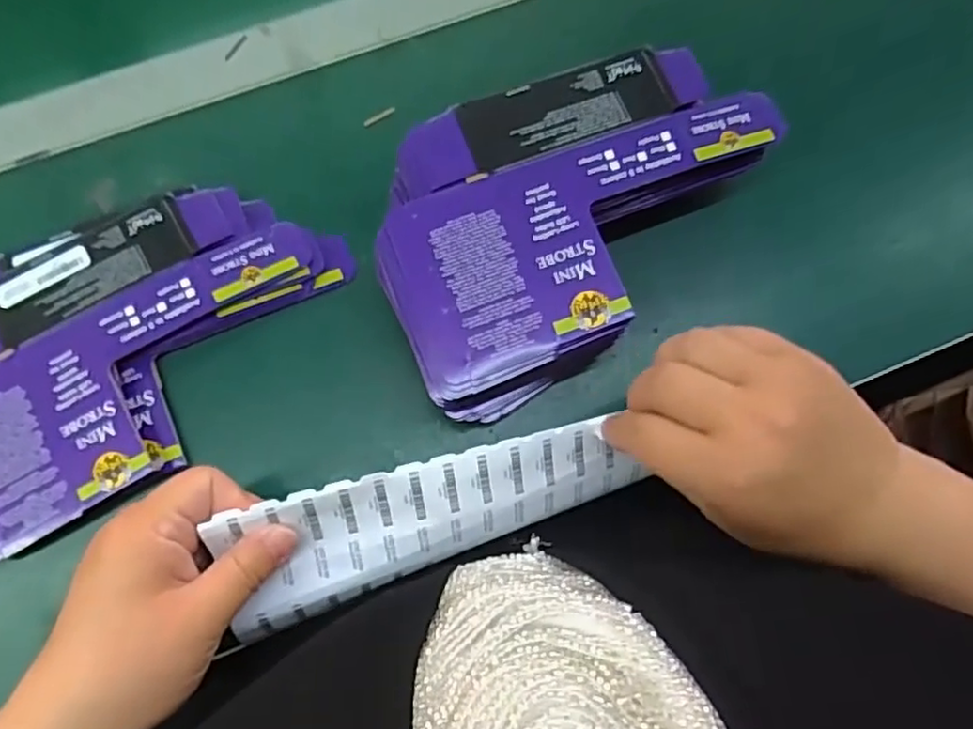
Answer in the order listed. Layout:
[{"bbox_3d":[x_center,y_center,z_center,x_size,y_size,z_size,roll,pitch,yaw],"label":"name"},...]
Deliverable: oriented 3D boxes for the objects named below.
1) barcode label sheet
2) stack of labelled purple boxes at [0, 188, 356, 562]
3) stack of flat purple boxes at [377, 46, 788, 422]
[{"bbox_3d":[-0.023,0.072,0.314,0.192,0.006,0.063,-15,113,-10],"label":"barcode label sheet"},{"bbox_3d":[-0.194,-0.017,0.358,0.229,0.019,0.139,-39,80,-10],"label":"stack of labelled purple boxes"},{"bbox_3d":[0.049,-0.077,0.359,0.214,0.057,0.139,-25,78,-8],"label":"stack of flat purple boxes"}]

